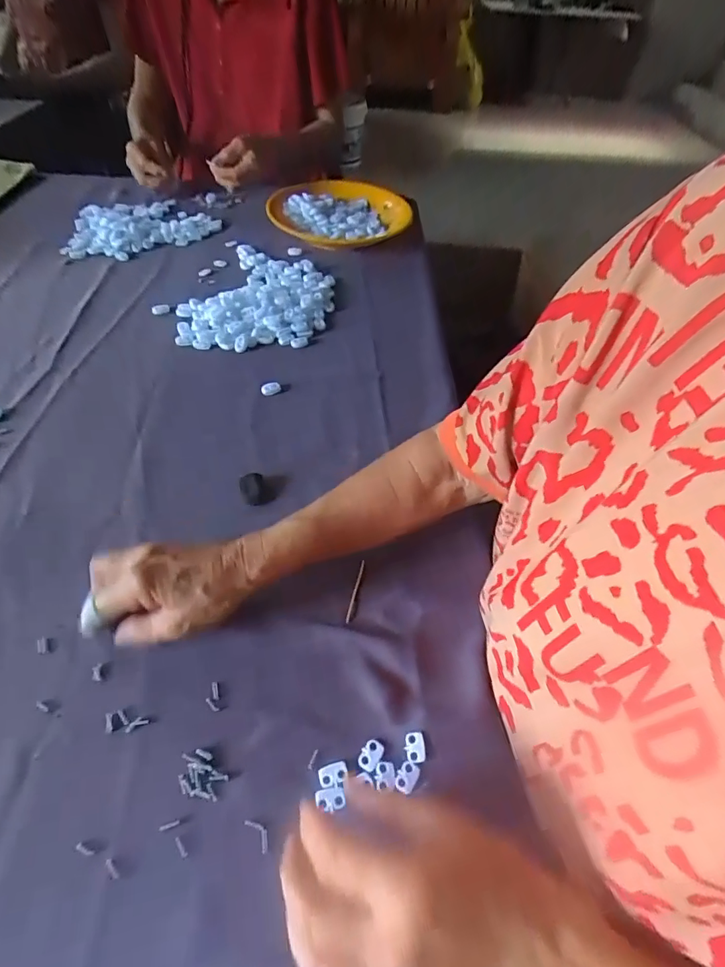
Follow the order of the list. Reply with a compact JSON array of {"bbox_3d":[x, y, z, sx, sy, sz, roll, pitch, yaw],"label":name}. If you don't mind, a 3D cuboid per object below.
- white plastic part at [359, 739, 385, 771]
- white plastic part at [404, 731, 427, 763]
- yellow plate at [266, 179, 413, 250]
[{"bbox_3d":[0.006,0.184,0.325,0.013,0.004,0.019,30,52,19],"label":"white plastic part"},{"bbox_3d":[0.036,0.180,0.328,0.013,0.004,0.018,-2,49,-8],"label":"white plastic part"},{"bbox_3d":[-0.035,-0.468,0.842,0.241,0.057,0.181,3,49,-4],"label":"yellow plate"}]

